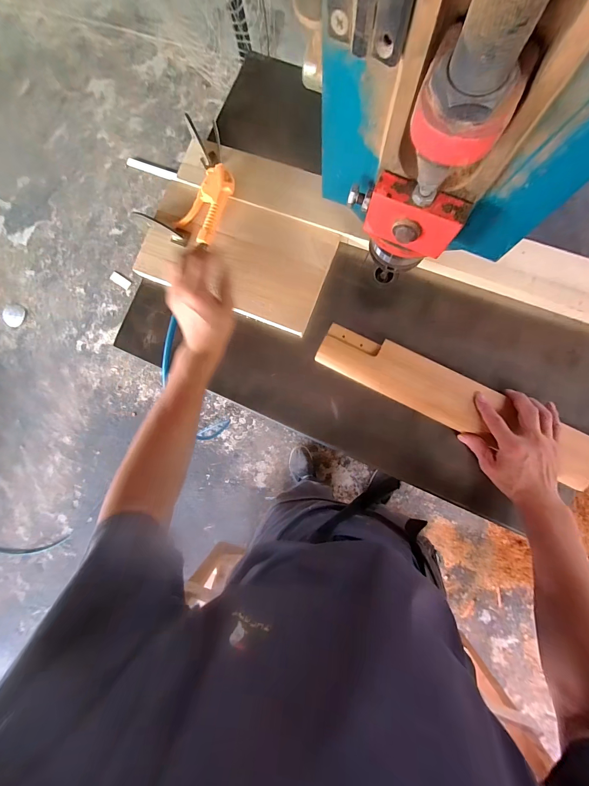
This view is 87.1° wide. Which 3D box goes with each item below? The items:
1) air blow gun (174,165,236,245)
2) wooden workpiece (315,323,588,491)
[{"bbox_3d":[-0.140,-0.314,0.516,0.076,0.019,0.122,33,91,6],"label":"air blow gun"},{"bbox_3d":[0.249,0.009,0.488,0.441,0.022,0.077,26,90,6],"label":"wooden workpiece"}]

